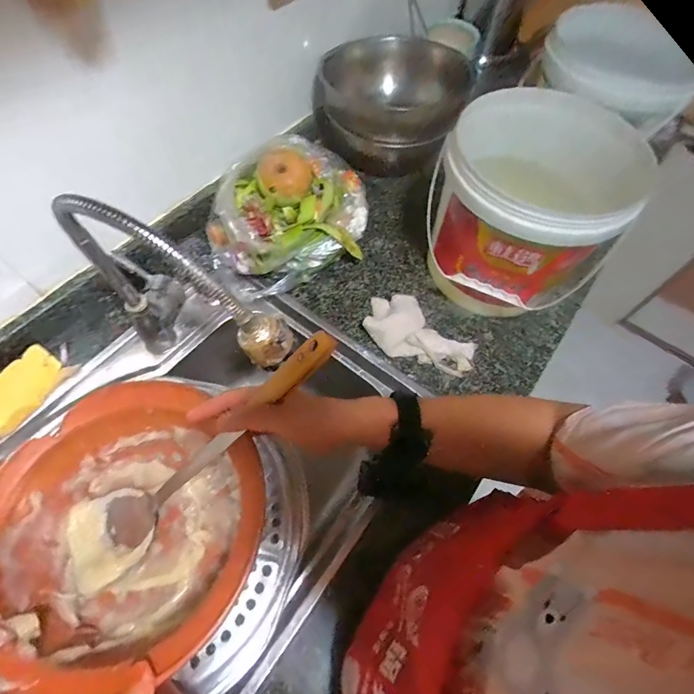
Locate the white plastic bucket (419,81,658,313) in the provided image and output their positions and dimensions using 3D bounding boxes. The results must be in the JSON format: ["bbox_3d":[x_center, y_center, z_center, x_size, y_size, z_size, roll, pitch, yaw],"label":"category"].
[{"bbox_3d":[0.236,-0.178,0.555,0.215,0.232,0.221,1,61,-2],"label":"white plastic bucket"}]

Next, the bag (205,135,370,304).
[{"bbox_3d":[-0.083,-0.200,0.612,0.256,0.133,0.195,-30,67,-18],"label":"bag"}]

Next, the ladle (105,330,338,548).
[{"bbox_3d":[-0.130,0.097,0.385,0.333,0.029,0.049,-42,65,21],"label":"ladle"}]

